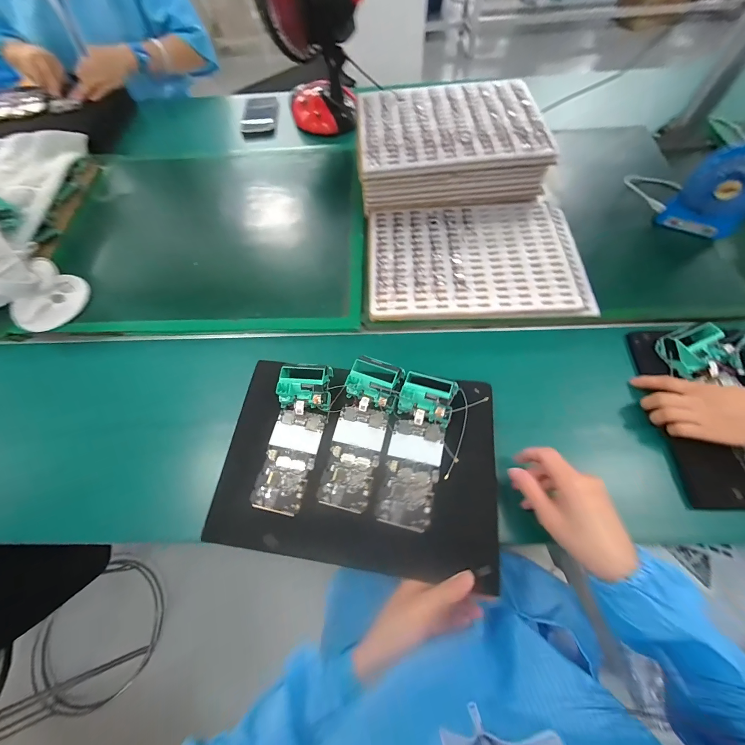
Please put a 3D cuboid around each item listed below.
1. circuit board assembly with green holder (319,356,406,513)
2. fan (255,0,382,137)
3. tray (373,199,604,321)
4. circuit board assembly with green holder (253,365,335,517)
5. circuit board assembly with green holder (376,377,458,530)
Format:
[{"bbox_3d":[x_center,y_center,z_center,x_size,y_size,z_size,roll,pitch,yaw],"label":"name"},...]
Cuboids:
[{"bbox_3d":[-0.017,0.076,0.427,0.073,0.038,0.192,16,66,11],"label":"circuit board assembly with green holder"},{"bbox_3d":[-0.130,-0.714,0.676,0.179,0.320,0.166,-14,64,-4],"label":"fan"},{"bbox_3d":[0.171,-0.204,0.553,0.350,0.016,0.253,-1,64,3],"label":"tray"},{"bbox_3d":[-0.106,0.080,0.432,0.071,0.037,0.194,7,65,7],"label":"circuit board assembly with green holder"},{"bbox_3d":[0.056,0.092,0.412,0.070,0.037,0.189,14,66,10],"label":"circuit board assembly with green holder"}]

